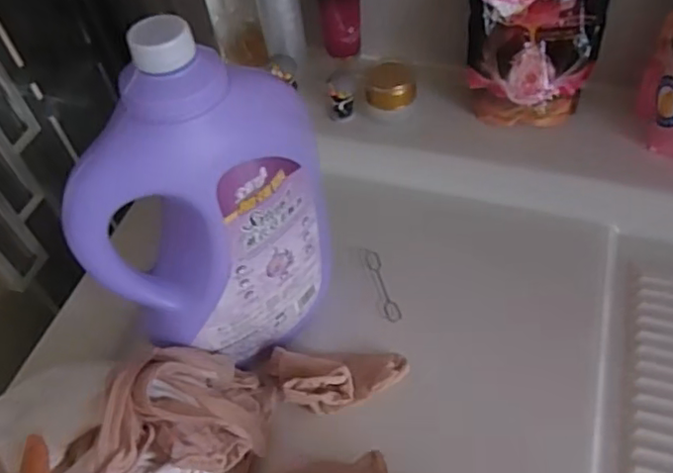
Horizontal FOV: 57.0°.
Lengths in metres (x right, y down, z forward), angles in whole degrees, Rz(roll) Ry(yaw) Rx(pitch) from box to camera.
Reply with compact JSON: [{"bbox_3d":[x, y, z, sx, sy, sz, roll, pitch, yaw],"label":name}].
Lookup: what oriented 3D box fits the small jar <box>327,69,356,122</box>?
[{"bbox_3d":[0.006,-0.148,0.654,0.029,0.047,0.027,-3,52,4],"label":"small jar"}]

